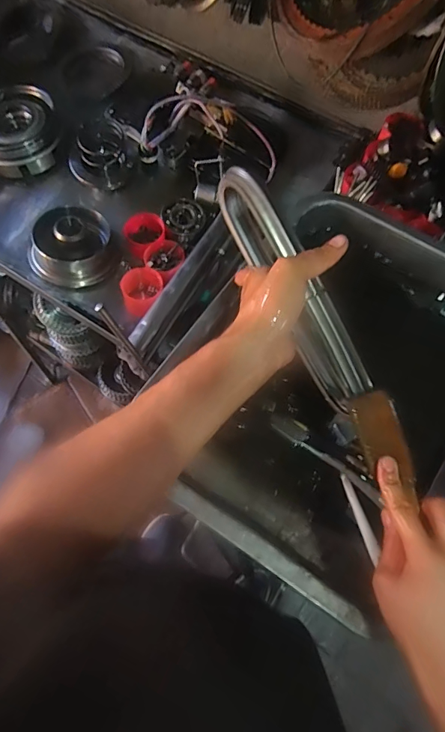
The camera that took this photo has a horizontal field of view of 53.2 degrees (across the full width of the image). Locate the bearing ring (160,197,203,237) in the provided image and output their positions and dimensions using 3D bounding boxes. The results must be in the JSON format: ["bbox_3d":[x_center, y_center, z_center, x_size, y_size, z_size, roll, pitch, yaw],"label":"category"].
[{"bbox_3d":[-0.070,-0.259,0.777,0.070,0.026,0.066,1,70,-2],"label":"bearing ring"}]

